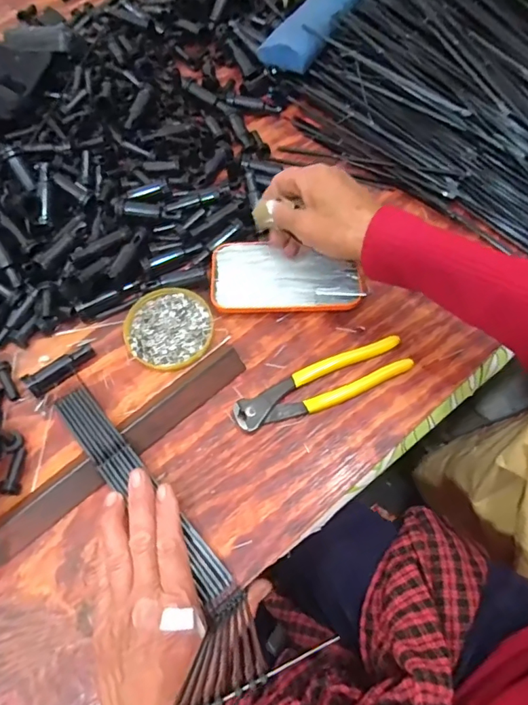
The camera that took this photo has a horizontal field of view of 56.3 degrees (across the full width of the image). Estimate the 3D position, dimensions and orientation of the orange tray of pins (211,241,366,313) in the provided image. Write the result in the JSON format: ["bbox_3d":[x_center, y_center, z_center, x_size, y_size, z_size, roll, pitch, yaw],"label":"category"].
[{"bbox_3d":[0.022,-0.075,0.493,0.144,0.018,0.073,0,64,2],"label":"orange tray of pins"}]

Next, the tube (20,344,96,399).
[{"bbox_3d":[-0.186,0.014,0.454,0.064,0.023,0.020,-39,69,-16],"label":"tube"}]

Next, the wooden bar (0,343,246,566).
[{"bbox_3d":[-0.125,0.084,0.417,0.265,0.017,0.027,-38,68,-16],"label":"wooden bar"}]

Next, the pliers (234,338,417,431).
[{"bbox_3d":[0.052,0.029,0.442,0.162,0.014,0.045,-24,65,-10],"label":"pliers"}]

